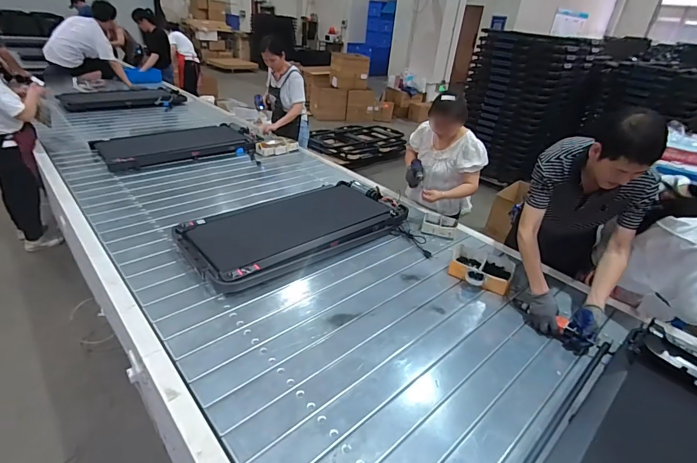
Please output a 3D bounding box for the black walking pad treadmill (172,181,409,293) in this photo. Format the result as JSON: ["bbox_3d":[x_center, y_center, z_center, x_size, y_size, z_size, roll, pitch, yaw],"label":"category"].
[{"bbox_3d":[-0.216,-0.042,1.821,1.093,0.091,0.566,-18,37,-34],"label":"black walking pad treadmill"}]

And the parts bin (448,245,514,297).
[{"bbox_3d":[0.577,0.162,1.622,0.255,0.067,0.214,15,32,17],"label":"parts bin"}]

